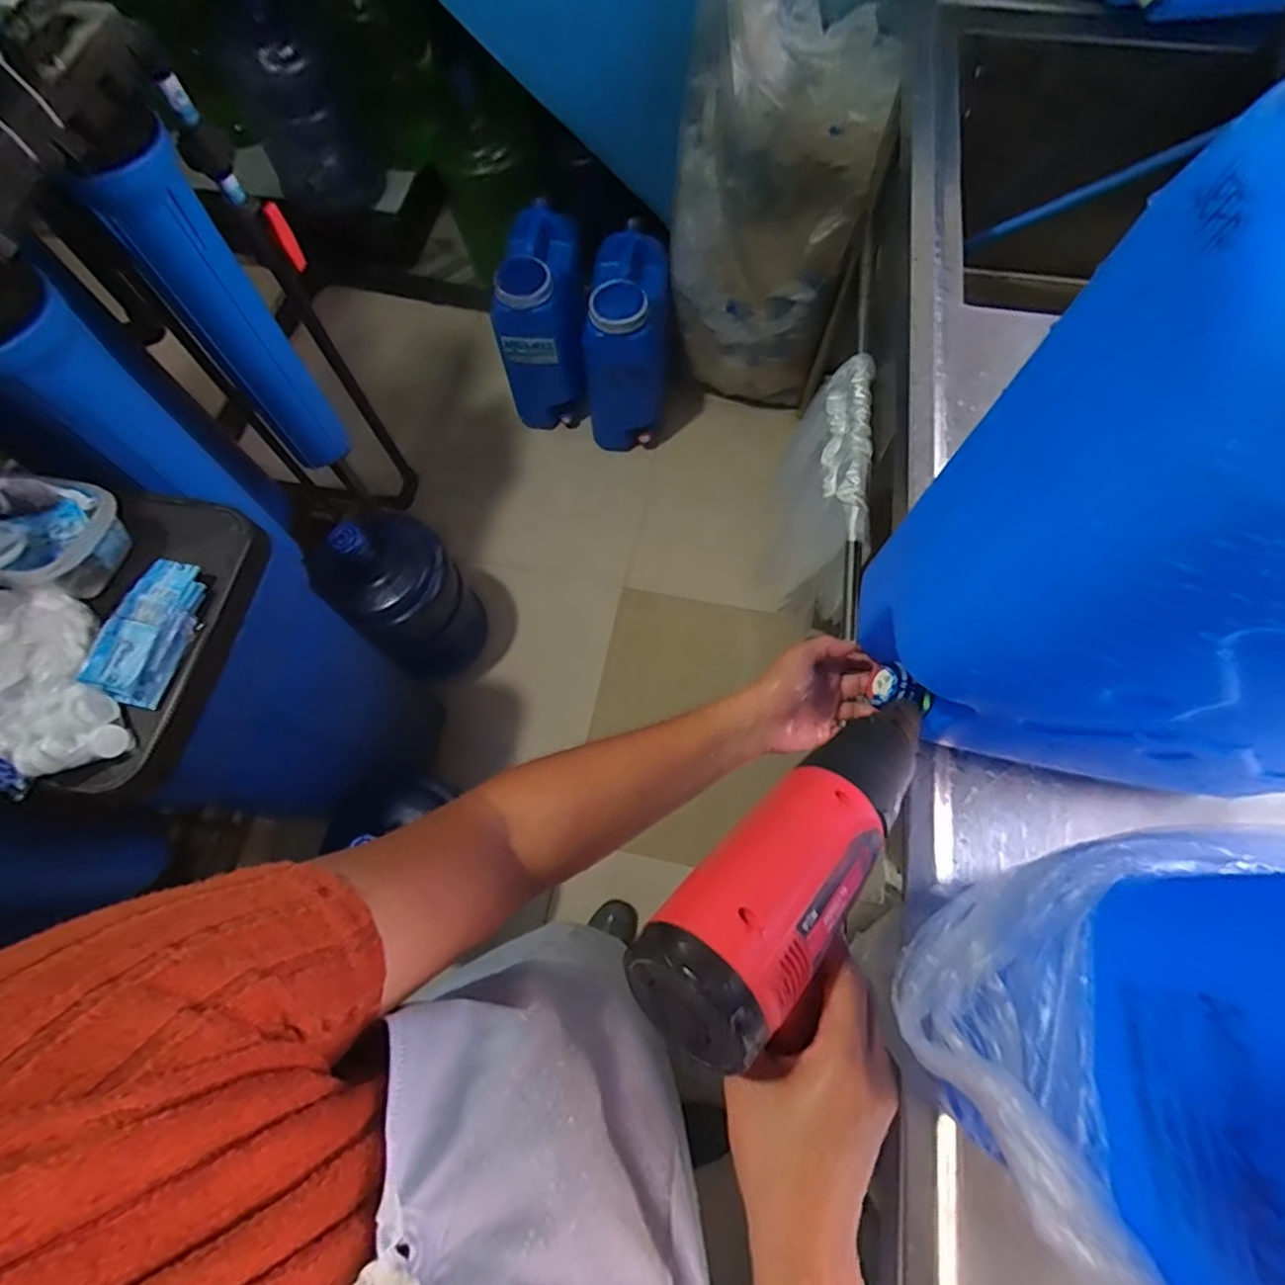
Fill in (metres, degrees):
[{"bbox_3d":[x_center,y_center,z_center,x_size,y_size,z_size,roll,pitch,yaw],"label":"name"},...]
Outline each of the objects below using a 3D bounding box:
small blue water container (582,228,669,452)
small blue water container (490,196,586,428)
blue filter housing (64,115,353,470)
[{"bbox_3d":[-0.039,-0.711,1.527,0.196,0.457,0.222,2,70,1],"label":"small blue water container"},{"bbox_3d":[-0.238,-0.786,1.561,0.197,0.450,0.275,1,70,1],"label":"small blue water container"},{"bbox_3d":[-0.599,-0.452,0.951,0.119,0.514,0.106,-37,74,-12],"label":"blue filter housing"}]

